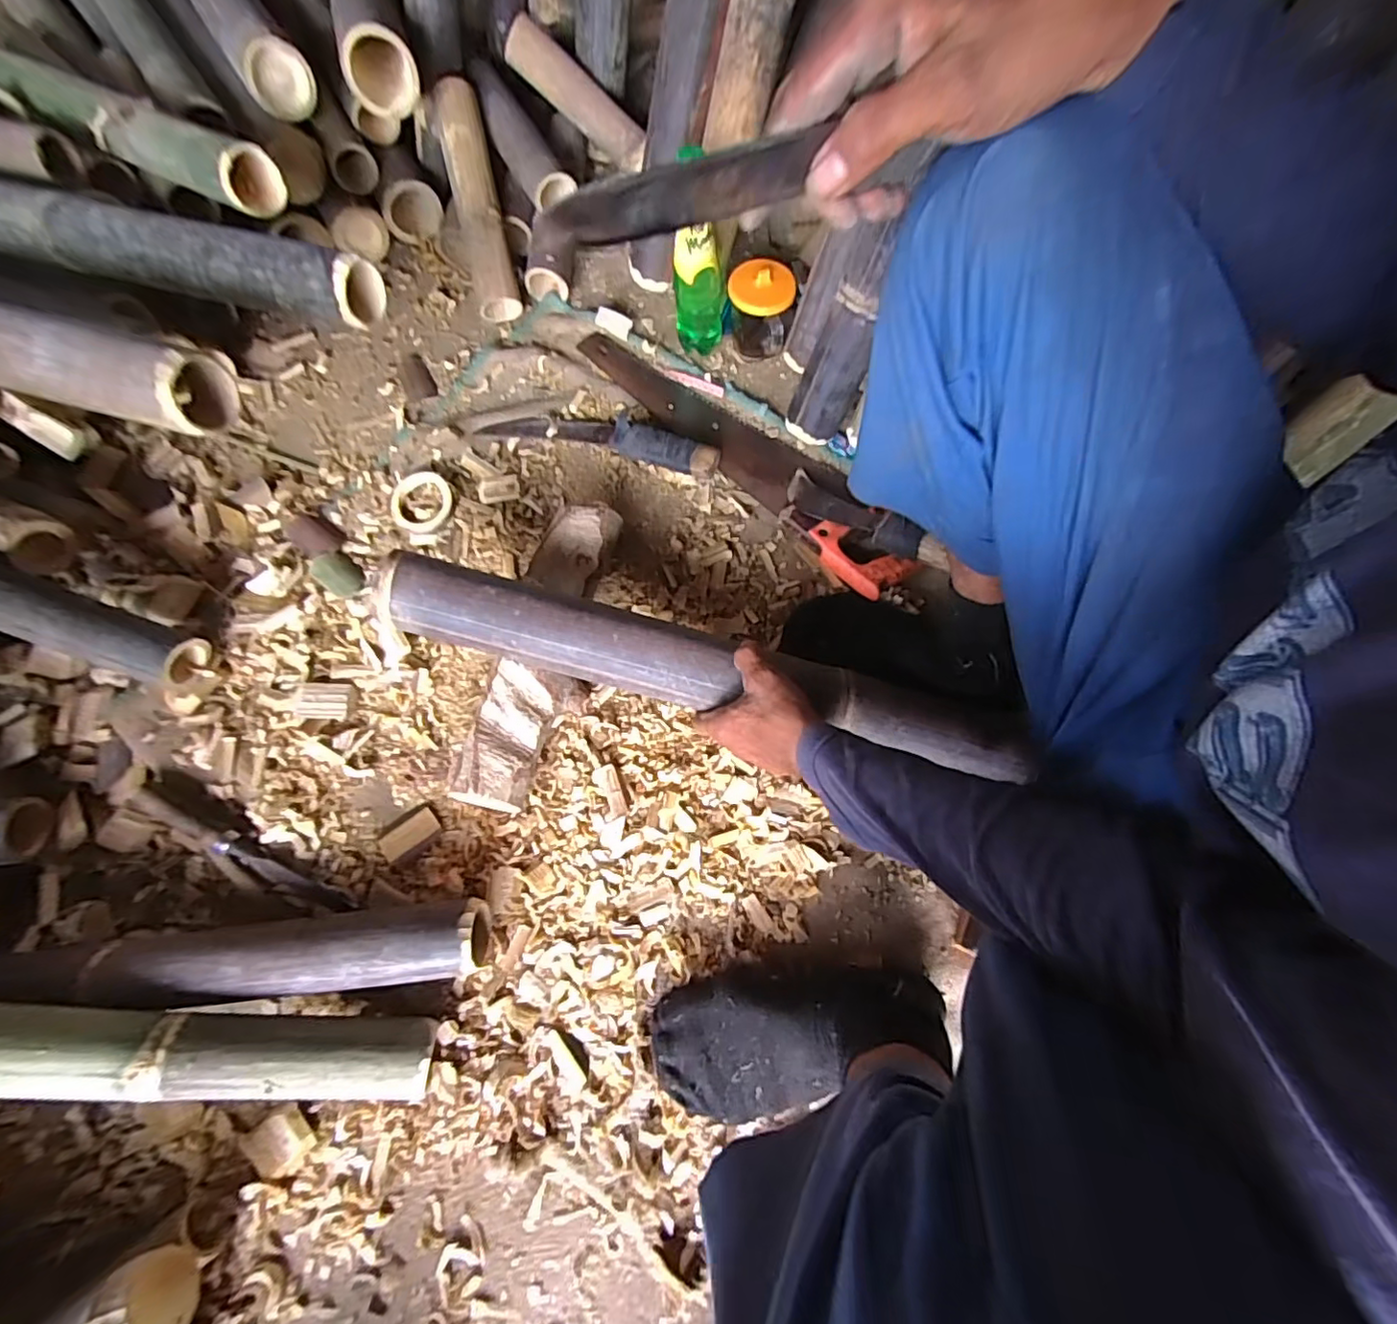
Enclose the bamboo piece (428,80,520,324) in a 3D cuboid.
[{"bbox_3d":[-0.282,-0.586,0.758,0.057,0.045,0.270,-12,99,-5],"label":"bamboo piece"}]

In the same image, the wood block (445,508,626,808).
[{"bbox_3d":[-0.157,-0.015,0.611,0.094,0.059,0.326,10,72,2],"label":"wood block"}]

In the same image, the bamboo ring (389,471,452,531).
[{"bbox_3d":[-0.322,-0.186,0.690,0.072,0.008,0.073,0,72,-1],"label":"bamboo ring"}]

